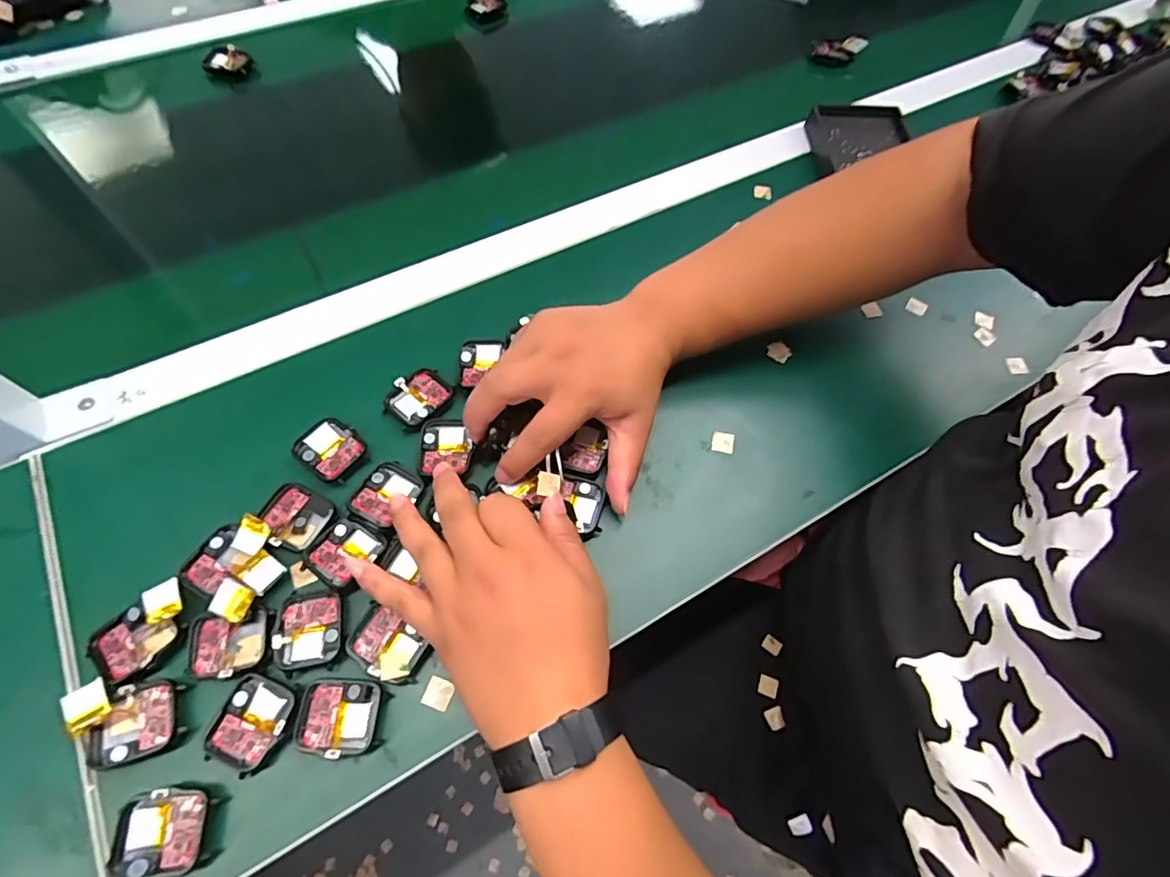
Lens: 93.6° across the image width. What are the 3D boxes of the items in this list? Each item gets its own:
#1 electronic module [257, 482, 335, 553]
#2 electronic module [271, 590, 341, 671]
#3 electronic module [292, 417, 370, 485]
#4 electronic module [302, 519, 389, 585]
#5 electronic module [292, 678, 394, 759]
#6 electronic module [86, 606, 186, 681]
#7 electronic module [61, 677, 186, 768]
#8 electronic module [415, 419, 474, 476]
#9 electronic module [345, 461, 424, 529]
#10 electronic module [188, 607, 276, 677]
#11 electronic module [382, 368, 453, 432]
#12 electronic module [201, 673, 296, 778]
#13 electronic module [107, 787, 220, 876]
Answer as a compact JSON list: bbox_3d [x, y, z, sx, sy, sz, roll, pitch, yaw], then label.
[{"bbox_3d":[-0.187,0.051,0.354,0.039,0.009,0.038,22,64,8],"label":"electronic module"},{"bbox_3d":[-0.163,0.112,0.322,0.035,0.004,0.041,-11,64,-8],"label":"electronic module"},{"bbox_3d":[-0.172,0.007,0.374,0.044,0.006,0.038,35,66,14],"label":"electronic module"},{"bbox_3d":[-0.150,0.070,0.343,0.039,0.007,0.038,25,62,10],"label":"electronic module"},{"bbox_3d":[-0.135,0.155,0.305,0.044,0.008,0.037,4,63,-1],"label":"electronic module"},{"bbox_3d":[-0.258,0.116,0.315,0.037,0.011,0.038,37,67,15],"label":"electronic module"},{"bbox_3d":[-0.250,0.152,0.296,0.055,0.012,0.040,2,63,-2],"label":"electronic module"},{"bbox_3d":[-0.096,0.005,0.380,0.037,0.008,0.040,3,61,-2],"label":"electronic module"},{"bbox_3d":[-0.133,0.036,0.362,0.037,0.007,0.043,26,62,10],"label":"electronic module"},{"bbox_3d":[-0.207,0.119,0.319,0.040,0.007,0.035,-7,63,-7],"label":"electronic module"},{"bbox_3d":[-0.119,-0.030,0.395,0.038,0.005,0.045,39,67,16],"label":"electronic module"},{"bbox_3d":[-0.183,0.156,0.301,0.036,0.006,0.044,18,63,6],"label":"electronic module"},{"bbox_3d":[-0.214,0.199,0.277,0.044,0.006,0.037,-4,63,-5],"label":"electronic module"}]

